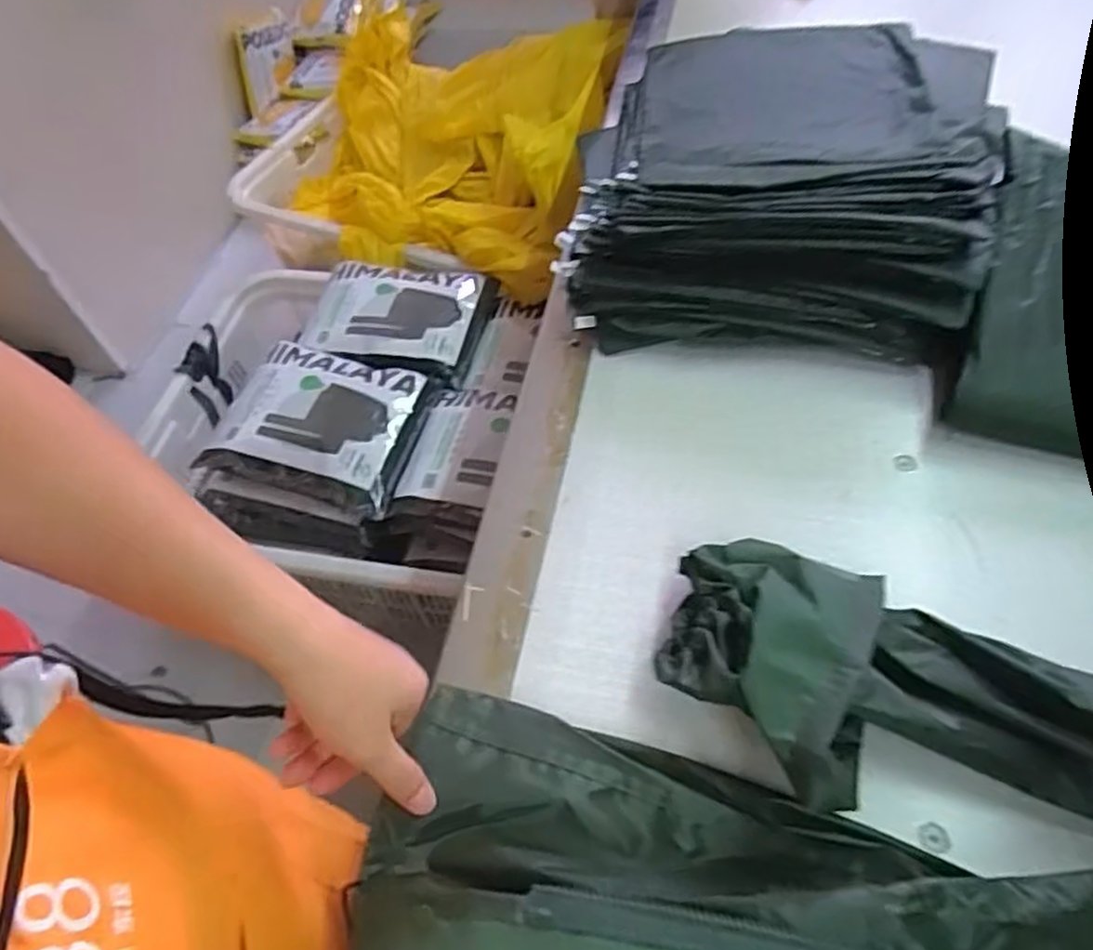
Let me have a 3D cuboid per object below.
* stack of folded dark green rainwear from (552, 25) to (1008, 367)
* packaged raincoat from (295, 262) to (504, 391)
[{"bbox_3d":[0.214,-0.292,0.667,0.369,0.091,0.444,7,57,10],"label":"stack of folded dark green rainwear"},{"bbox_3d":[-0.253,-0.265,1.209,0.286,0.028,0.237,6,55,10],"label":"packaged raincoat"}]

